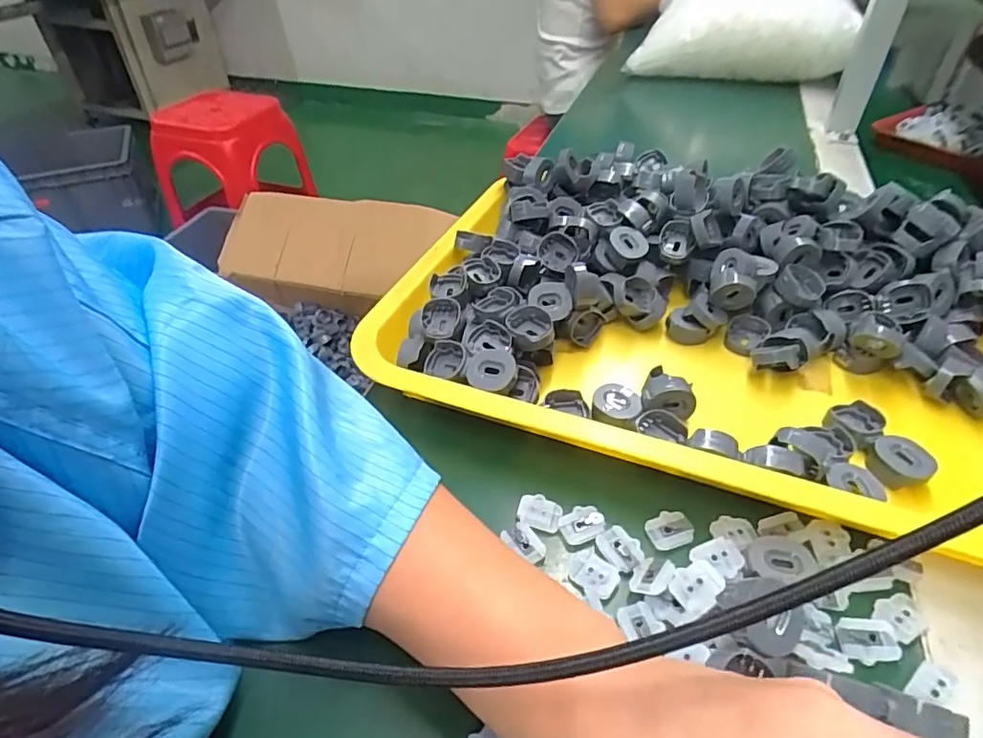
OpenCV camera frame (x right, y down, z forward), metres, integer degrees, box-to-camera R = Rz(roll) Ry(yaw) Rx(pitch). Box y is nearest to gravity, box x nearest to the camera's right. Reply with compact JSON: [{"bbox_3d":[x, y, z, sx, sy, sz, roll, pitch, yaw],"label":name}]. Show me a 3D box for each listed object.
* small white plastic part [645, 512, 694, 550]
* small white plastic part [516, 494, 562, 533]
[{"bbox_3d":[0.087,0.077,0.269,0.021,0.004,0.017,-13,43,-14],"label":"small white plastic part"},{"bbox_3d":[0.024,0.071,0.279,0.021,0.004,0.016,15,44,17],"label":"small white plastic part"}]

